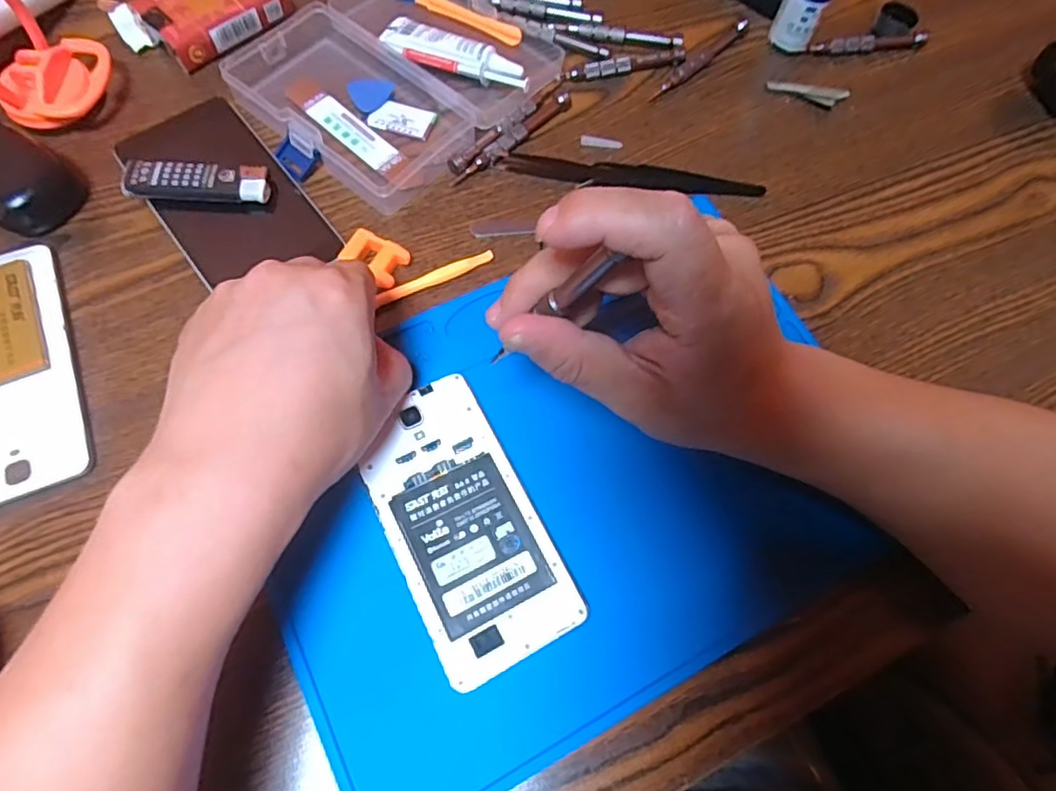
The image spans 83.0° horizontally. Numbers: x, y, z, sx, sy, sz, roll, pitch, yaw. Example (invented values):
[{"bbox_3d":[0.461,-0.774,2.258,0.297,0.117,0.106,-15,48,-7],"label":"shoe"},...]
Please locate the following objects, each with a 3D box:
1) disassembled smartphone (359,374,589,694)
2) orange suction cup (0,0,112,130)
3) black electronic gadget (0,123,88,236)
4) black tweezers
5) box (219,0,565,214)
[{"bbox_3d":[-0.033,0.062,0.294,0.069,0.006,0.138,-25,72,-12],"label":"disassembled smartphone"},{"bbox_3d":[-0.291,-0.198,0.353,0.043,0.069,0.063,19,69,5],"label":"orange suction cup"},{"bbox_3d":[-0.308,-0.129,0.351,0.083,0.022,0.052,30,70,9],"label":"black electronic gadget"},{"bbox_3d":[0.065,-0.142,0.379,0.167,0.009,0.018,3,68,-2],"label":"black tweezers"},{"bbox_3d":[-0.087,-0.220,0.397,0.158,0.022,0.176,36,71,11],"label":"box"}]

